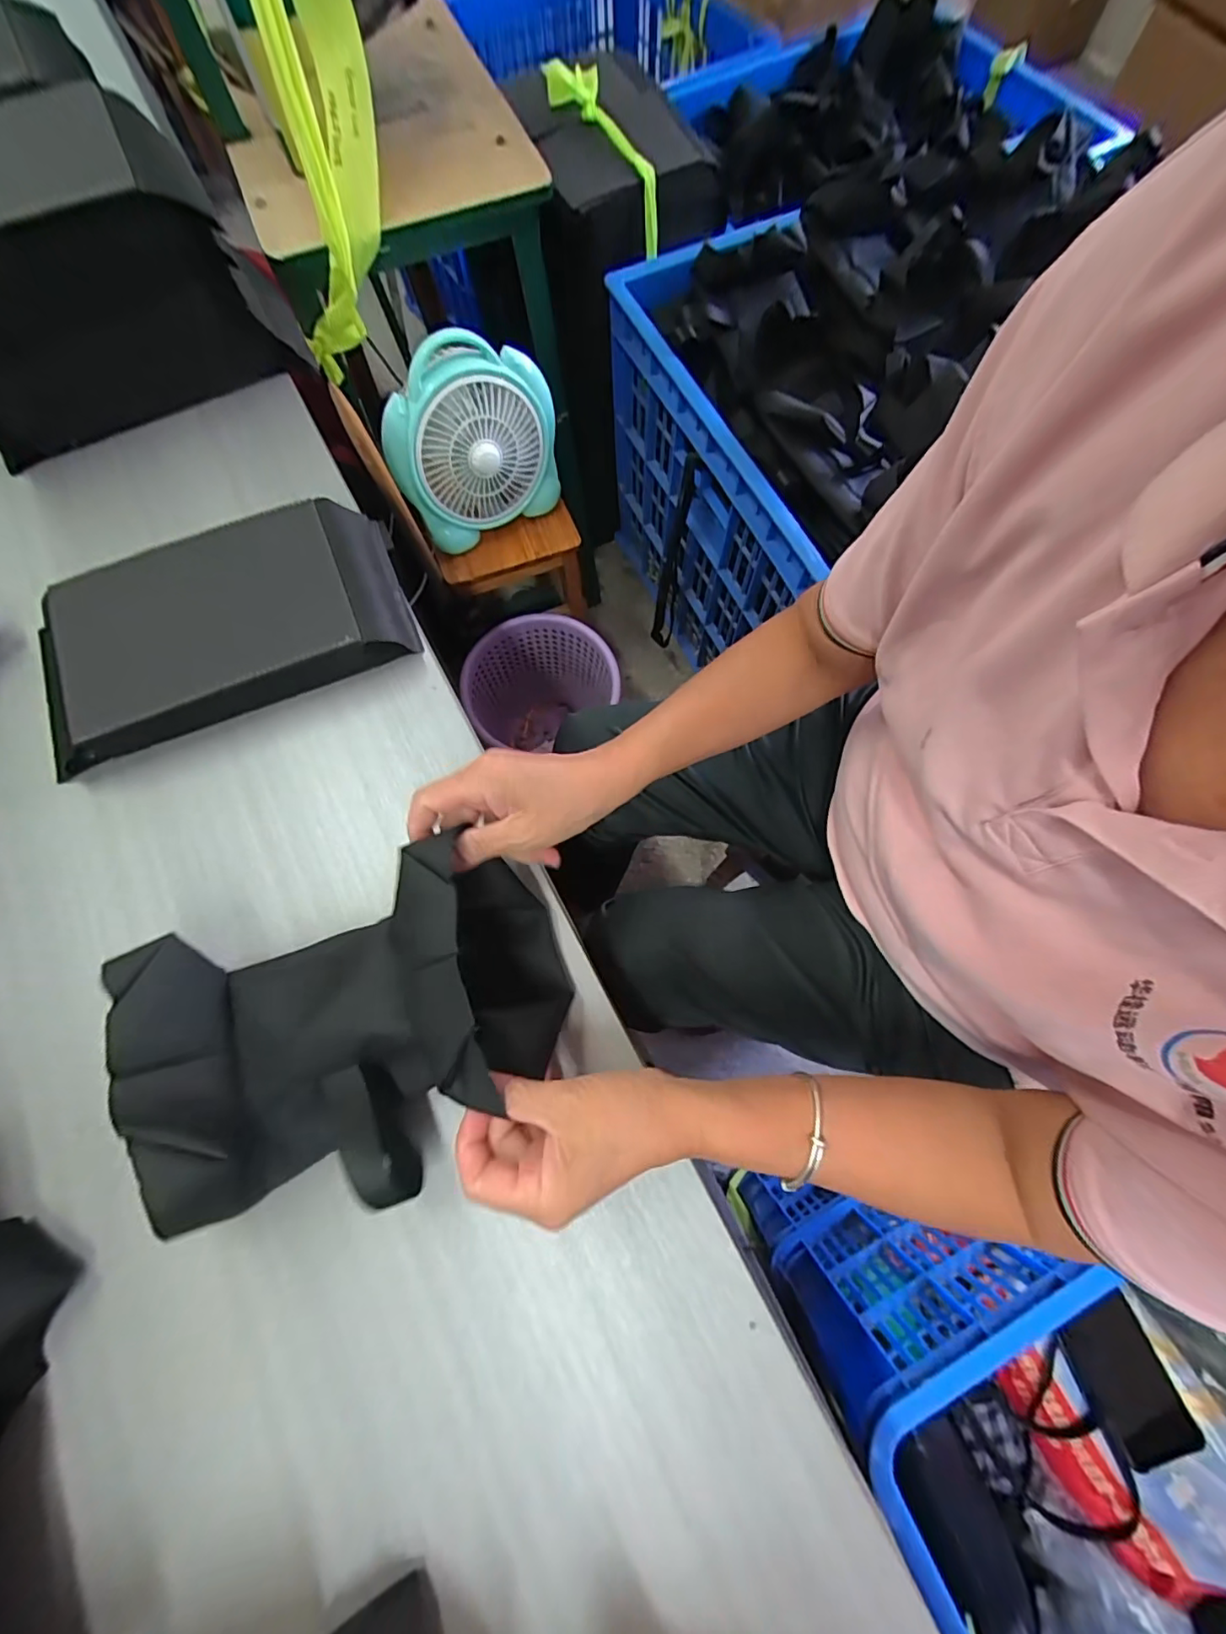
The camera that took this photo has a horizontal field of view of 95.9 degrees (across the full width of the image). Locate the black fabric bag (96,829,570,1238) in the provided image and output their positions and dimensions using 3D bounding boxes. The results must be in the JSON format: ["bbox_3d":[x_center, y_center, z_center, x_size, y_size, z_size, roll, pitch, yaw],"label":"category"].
[{"bbox_3d":[-0.150,0.124,0.329,0.236,0.092,0.174,-22,74,-6],"label":"black fabric bag"}]

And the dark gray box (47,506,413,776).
[{"bbox_3d":[-0.325,-0.157,0.457,0.293,0.051,0.155,-23,74,-6],"label":"dark gray box"}]

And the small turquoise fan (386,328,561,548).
[{"bbox_3d":[-0.195,-0.529,0.792,0.242,0.218,0.082,-26,74,-7],"label":"small turquoise fan"}]

